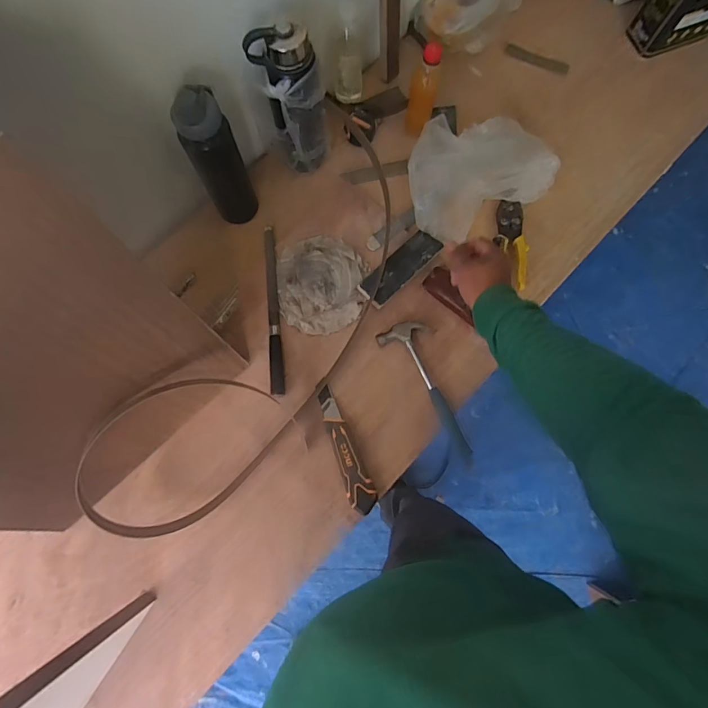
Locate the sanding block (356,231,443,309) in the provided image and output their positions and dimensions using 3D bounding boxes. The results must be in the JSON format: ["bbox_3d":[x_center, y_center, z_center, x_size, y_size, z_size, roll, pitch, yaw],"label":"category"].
[{"bbox_3d":[0.087,-0.161,0.764,0.170,0.023,0.057,-43,81,-7],"label":"sanding block"}]

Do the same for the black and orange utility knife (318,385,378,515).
[{"bbox_3d":[-0.013,0.157,0.699,0.044,0.024,0.211,-19,79,-3],"label":"black and orange utility knife"}]

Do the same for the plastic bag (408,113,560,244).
[{"bbox_3d":[0.216,-0.361,0.795,0.285,0.083,0.235,-31,80,-6],"label":"plastic bag"}]

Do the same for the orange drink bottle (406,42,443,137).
[{"bbox_3d":[0.125,-0.477,0.766,0.052,0.150,0.068,14,79,3],"label":"orange drink bottle"}]

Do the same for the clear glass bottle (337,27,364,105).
[{"bbox_3d":[-0.008,-0.552,0.810,0.052,0.132,0.049,-1,78,0],"label":"clear glass bottle"}]

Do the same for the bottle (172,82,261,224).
[{"bbox_3d":[-0.223,-0.309,0.687,0.080,0.249,0.062,-26,79,-5],"label":"bottle"}]

